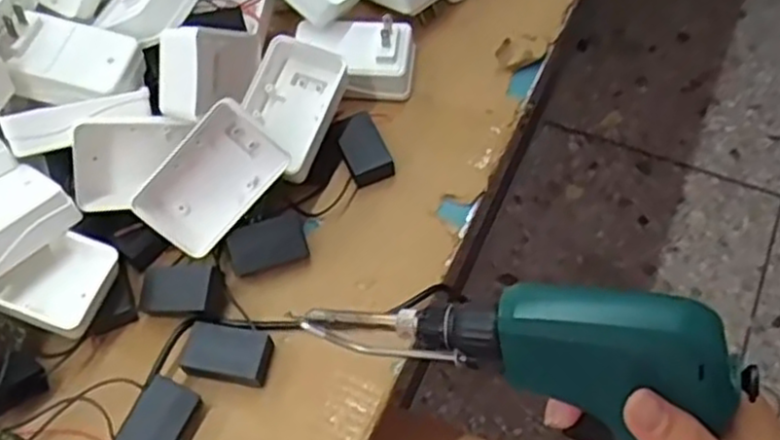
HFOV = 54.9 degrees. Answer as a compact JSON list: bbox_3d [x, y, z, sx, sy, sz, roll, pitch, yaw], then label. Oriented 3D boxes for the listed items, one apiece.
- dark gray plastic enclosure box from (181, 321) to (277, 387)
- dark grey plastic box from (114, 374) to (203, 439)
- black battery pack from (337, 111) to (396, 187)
[{"bbox_3d":[-0.096,0.081,0.451,0.048,0.015,0.032,8,61,7],"label":"dark gray plastic enclosure box"},{"bbox_3d":[-0.131,0.118,0.429,0.031,0.020,0.049,21,63,14],"label":"dark grey plastic box"},{"bbox_3d":[-0.019,-0.049,0.521,0.029,0.013,0.051,-24,62,-11],"label":"black battery pack"}]

